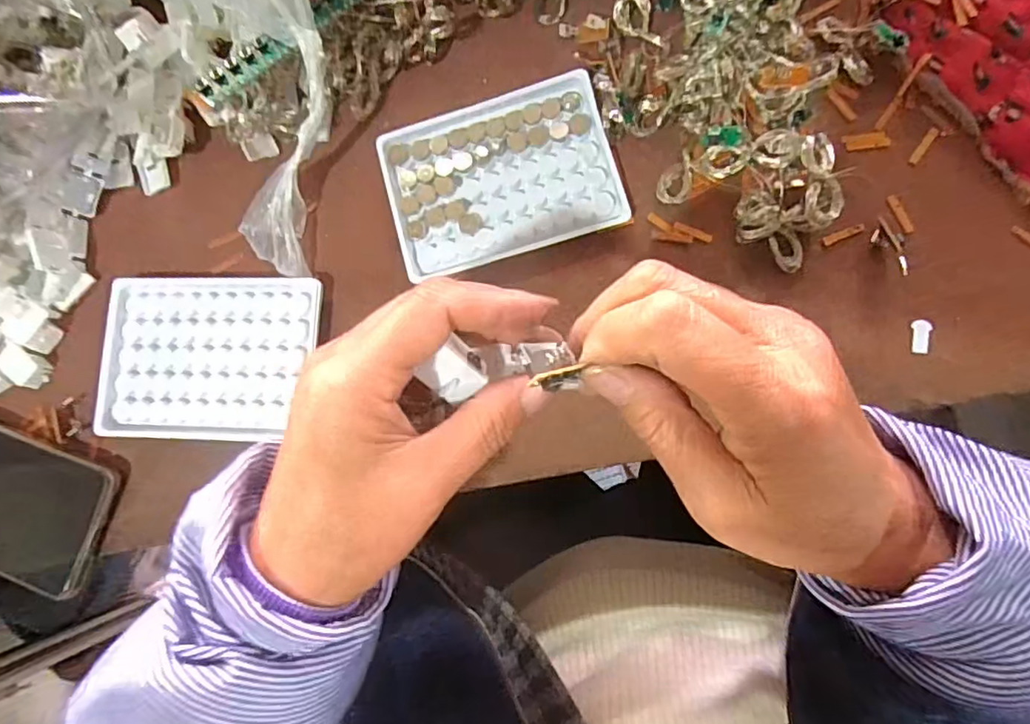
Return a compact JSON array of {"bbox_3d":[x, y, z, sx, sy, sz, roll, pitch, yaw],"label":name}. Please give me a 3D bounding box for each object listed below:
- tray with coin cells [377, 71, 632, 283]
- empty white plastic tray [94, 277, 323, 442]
[{"bbox_3d":[-0.009,-0.107,0.333,0.129,0.006,0.095,-16,83,5],"label":"tray with coin cells"},{"bbox_3d":[-0.181,-0.003,0.341,0.131,0.010,0.096,1,84,7],"label":"empty white plastic tray"}]

